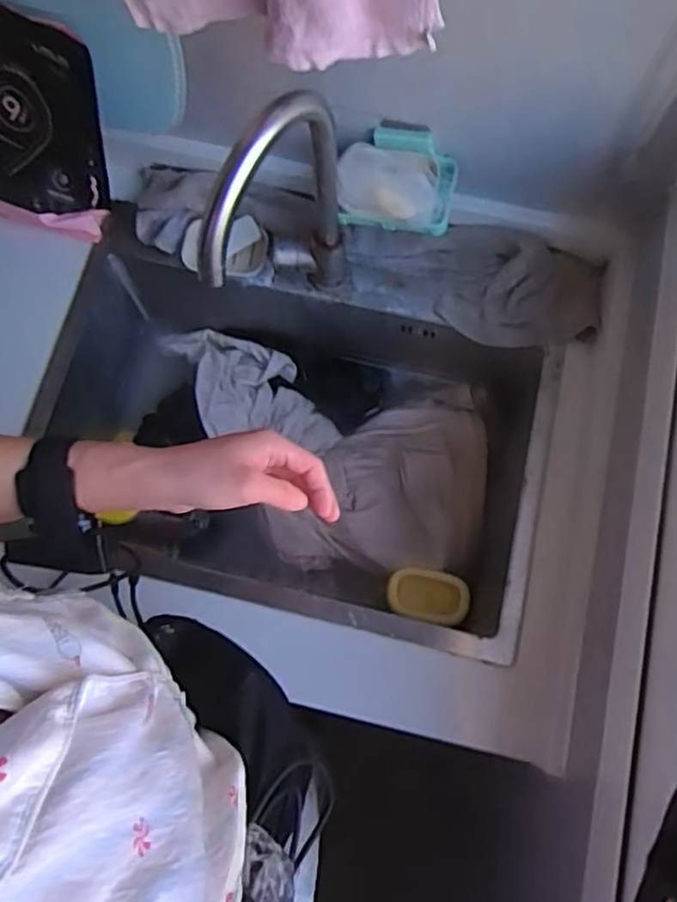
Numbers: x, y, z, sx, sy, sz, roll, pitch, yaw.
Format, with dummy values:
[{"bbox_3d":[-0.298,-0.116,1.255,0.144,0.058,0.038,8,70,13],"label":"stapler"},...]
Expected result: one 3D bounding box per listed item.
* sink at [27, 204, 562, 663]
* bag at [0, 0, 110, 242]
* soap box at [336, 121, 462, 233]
[{"bbox_3d":[-0.059,-0.010,0.872,0.604,0.168,0.410,14,75,5],"label":"sink"},{"bbox_3d":[-0.361,-0.365,0.758,0.180,0.252,0.037,11,46,-3],"label":"bag"},{"bbox_3d":[0.063,-0.292,0.735,0.124,0.049,0.094,11,75,4],"label":"soap box"}]

